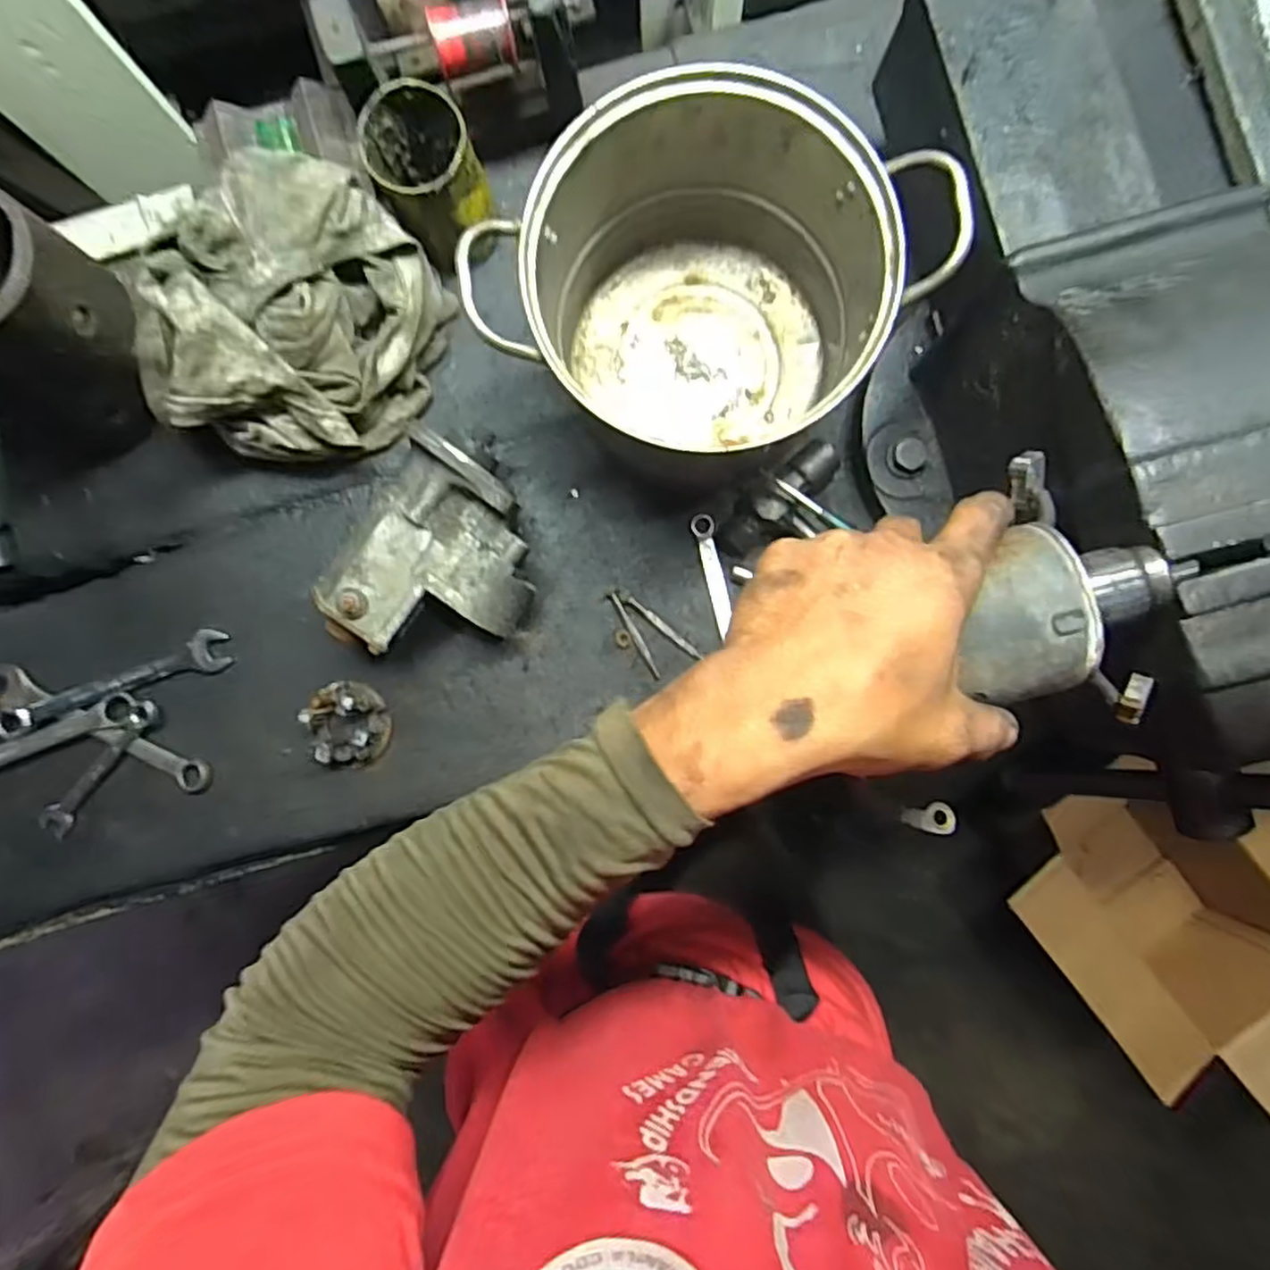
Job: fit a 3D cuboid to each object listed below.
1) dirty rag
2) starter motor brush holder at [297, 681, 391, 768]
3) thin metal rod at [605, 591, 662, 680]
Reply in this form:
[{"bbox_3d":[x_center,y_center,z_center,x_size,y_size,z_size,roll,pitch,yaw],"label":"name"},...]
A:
[{"bbox_3d":[-0.257,-0.228,0.514,0.225,0.159,0.171,-35,87,0],"label":"dirty rag"},{"bbox_3d":[-0.239,0.075,0.576,0.061,0.035,0.071,-6,88,2],"label":"starter motor brush holder"},{"bbox_3d":[0.000,0.000,0.573,0.009,0.010,0.081,-31,87,0],"label":"thin metal rod"}]

